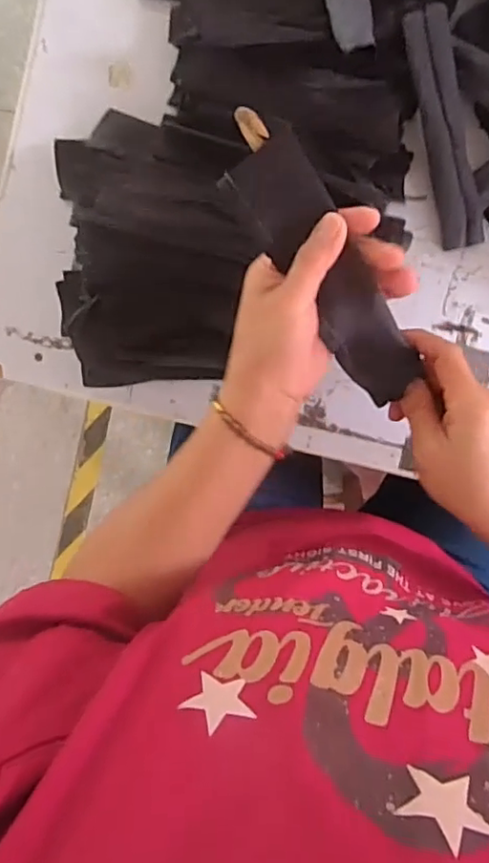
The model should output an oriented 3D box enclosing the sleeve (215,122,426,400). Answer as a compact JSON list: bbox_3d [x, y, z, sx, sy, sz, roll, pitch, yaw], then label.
[{"bbox_3d":[0.055,-0.097,0.383,0.048,0.009,0.179,-29,112,20],"label":"sleeve"}]

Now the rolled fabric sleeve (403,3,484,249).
[{"bbox_3d":[0.170,-0.251,0.499,0.034,0.017,0.186,-16,107,5],"label":"rolled fabric sleeve"}]

